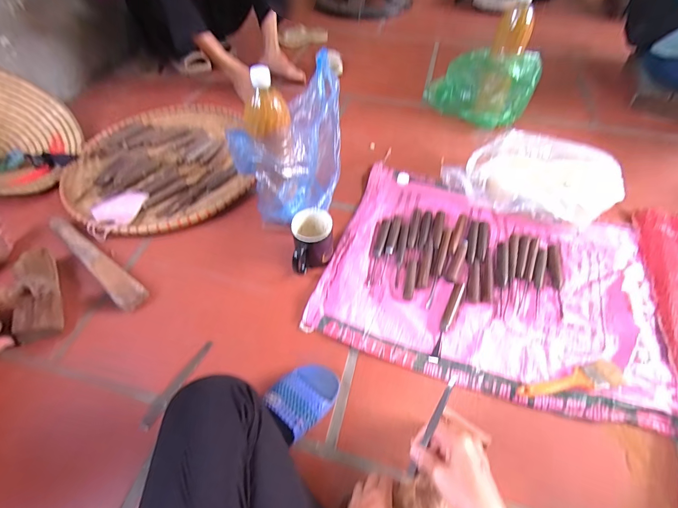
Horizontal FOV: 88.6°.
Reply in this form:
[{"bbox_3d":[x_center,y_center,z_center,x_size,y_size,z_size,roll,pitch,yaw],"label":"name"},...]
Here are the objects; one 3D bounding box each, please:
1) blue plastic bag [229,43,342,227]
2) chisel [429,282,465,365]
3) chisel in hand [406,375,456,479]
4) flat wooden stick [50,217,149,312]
[{"bbox_3d":[-0.111,-0.236,0.753,0.238,0.220,0.256,-3,52,0],"label":"blue plastic bag"},{"bbox_3d":[0.203,0.121,0.645,0.020,0.016,0.173,21,56,17],"label":"chisel"},{"bbox_3d":[0.117,0.219,0.438,0.011,0.012,0.143,24,97,19],"label":"chisel in hand"},{"bbox_3d":[-0.520,0.004,0.720,0.330,0.062,0.053,31,59,23],"label":"flat wooden stick"}]

